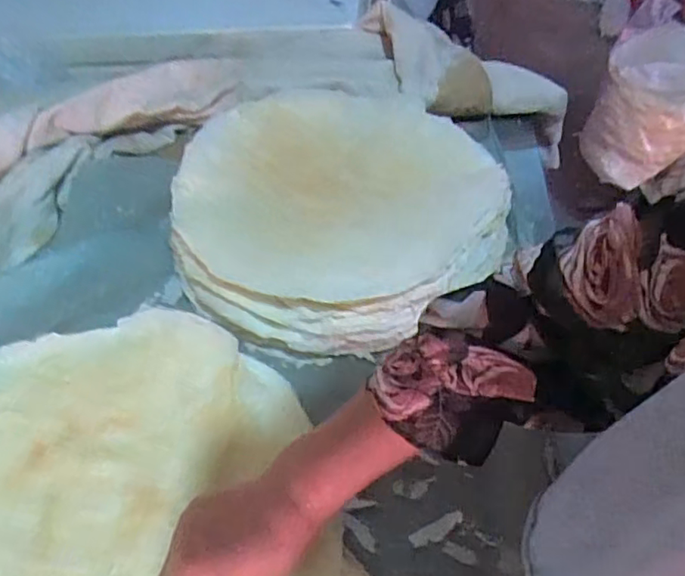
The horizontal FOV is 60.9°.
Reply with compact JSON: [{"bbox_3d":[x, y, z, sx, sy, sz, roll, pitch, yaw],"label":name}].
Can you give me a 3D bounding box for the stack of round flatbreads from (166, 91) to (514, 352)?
[{"bbox_3d":[0.000,-0.106,0.664,0.359,0.070,0.378,-1,48,6],"label":"stack of round flatbreads"}]

